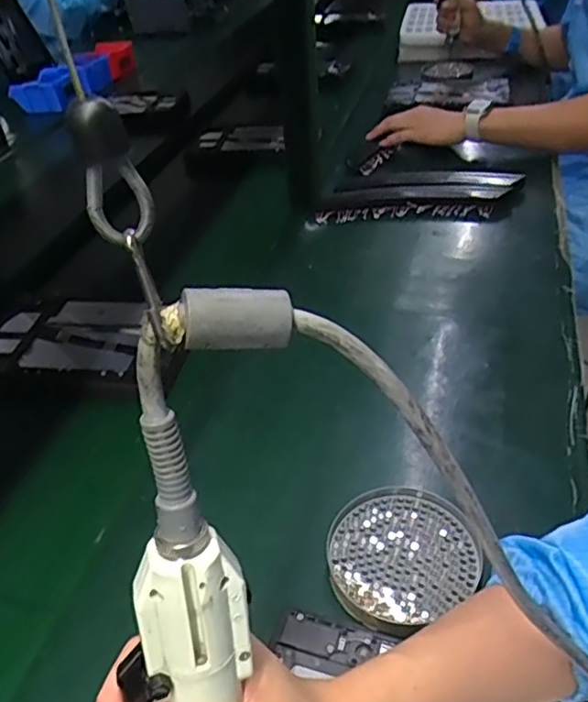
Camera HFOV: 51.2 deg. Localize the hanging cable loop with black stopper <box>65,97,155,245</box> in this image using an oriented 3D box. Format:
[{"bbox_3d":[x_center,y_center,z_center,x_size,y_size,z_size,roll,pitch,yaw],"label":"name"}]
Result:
[{"bbox_3d":[-0.050,-0.049,0.171,0.017,0.039,0.007,-1,40,3],"label":"hanging cable loop with black stopper"}]

